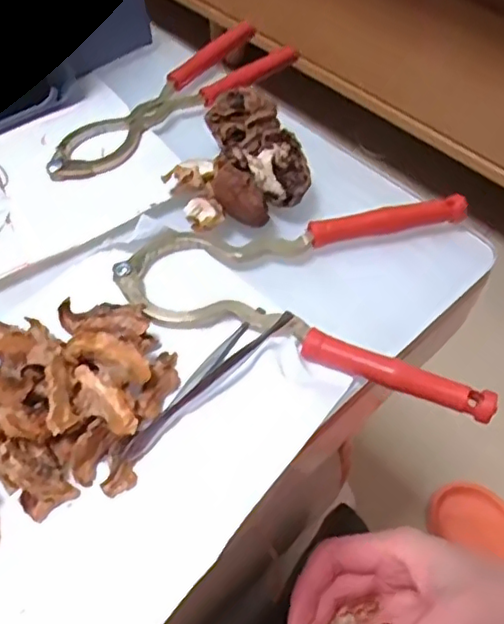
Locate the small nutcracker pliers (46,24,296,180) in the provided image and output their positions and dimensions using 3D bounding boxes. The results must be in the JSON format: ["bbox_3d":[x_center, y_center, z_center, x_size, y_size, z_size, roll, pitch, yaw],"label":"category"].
[{"bbox_3d":[-0.046,-0.117,0.332,0.153,0.012,0.045,-35,62,-24],"label":"small nutcracker pliers"}]

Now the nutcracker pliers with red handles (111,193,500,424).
[{"bbox_3d":[0.028,-0.021,0.267,0.155,0.011,0.102,16,55,10],"label":"nutcracker pliers with red handles"}]

